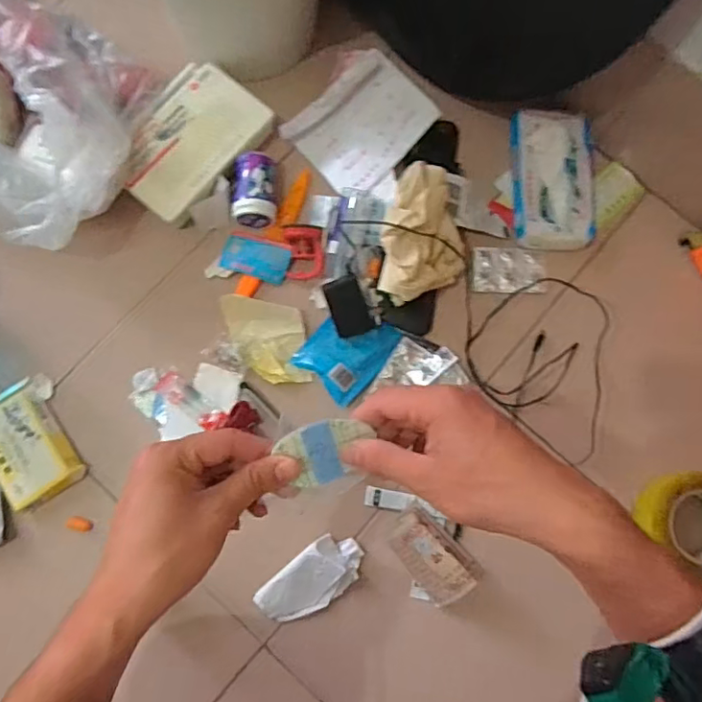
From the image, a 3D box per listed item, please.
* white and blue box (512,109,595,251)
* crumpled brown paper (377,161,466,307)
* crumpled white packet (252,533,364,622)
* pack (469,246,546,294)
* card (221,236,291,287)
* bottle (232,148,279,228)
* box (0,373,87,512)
[{"bbox_3d":[0.258,-0.219,0.731,0.102,0.046,0.180,0,80,-1],"label":"white and blue box"},{"bbox_3d":[0.086,-0.135,0.687,0.101,0.094,0.152,3,80,-1],"label":"crumpled brown paper"},{"bbox_3d":[-0.044,0.264,0.653,0.126,0.012,0.062,-39,86,-8],"label":"crumpled white packet"},{"bbox_3d":[0.204,-0.103,0.733,0.095,0.009,0.058,4,80,0],"label":"pack"},{"bbox_3d":[-0.122,-0.117,0.727,0.085,0.005,0.045,19,91,5],"label":"card"},{"bbox_3d":[-0.121,-0.203,0.724,0.054,0.044,0.090,2,80,-1],"label":"bottle"},{"bbox_3d":[-0.385,0.108,0.678,0.093,0.024,0.139,-31,82,-6],"label":"box"}]

